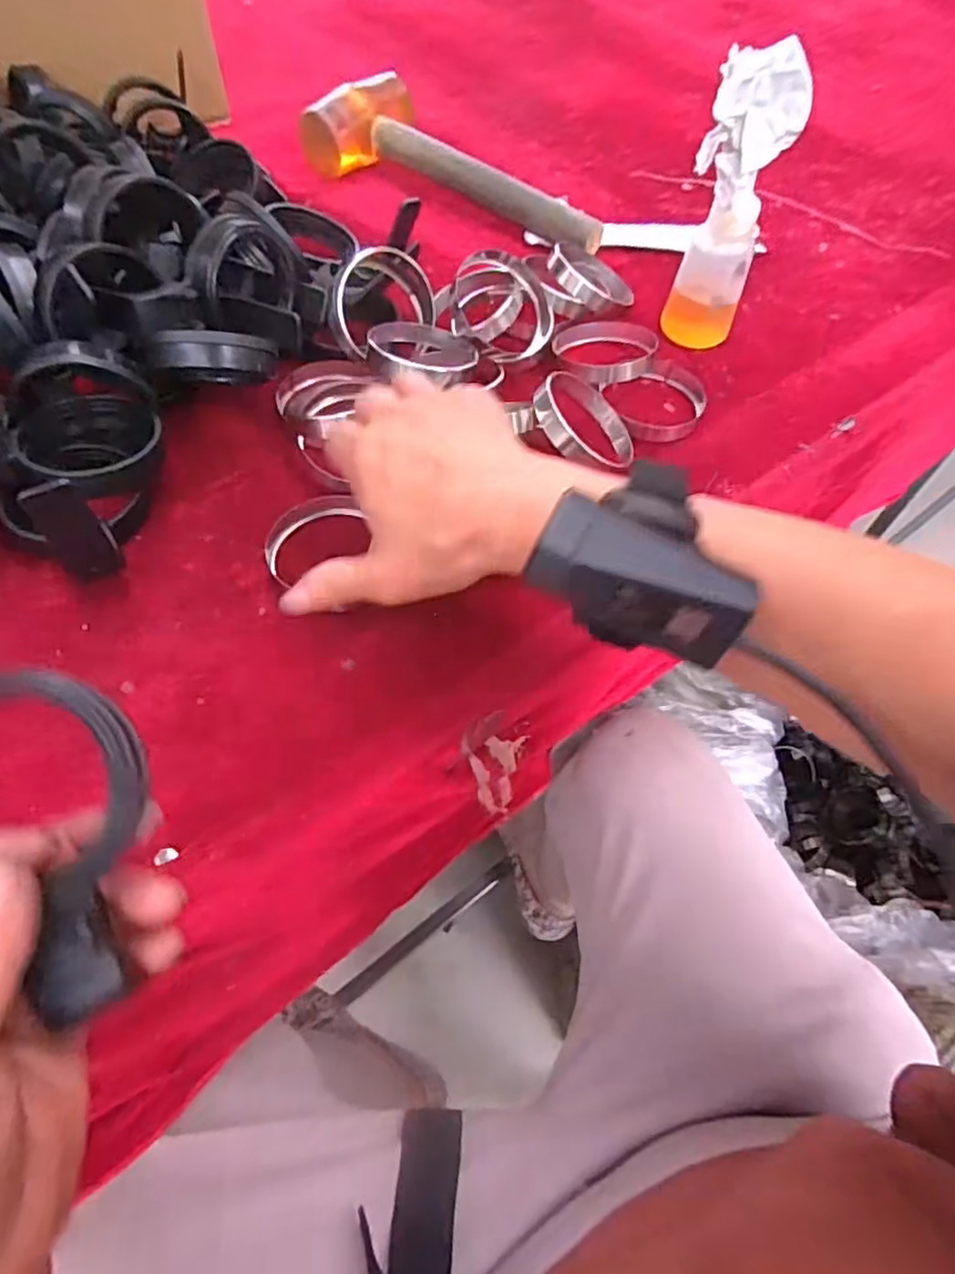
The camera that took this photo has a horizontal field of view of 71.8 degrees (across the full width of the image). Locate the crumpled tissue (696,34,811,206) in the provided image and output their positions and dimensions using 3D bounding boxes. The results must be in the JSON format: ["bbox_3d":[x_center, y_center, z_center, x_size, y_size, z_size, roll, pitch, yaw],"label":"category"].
[{"bbox_3d":[0.162,-0.300,0.388,0.052,0.070,0.031,22,59,11],"label":"crumpled tissue"}]

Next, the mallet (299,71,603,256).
[{"bbox_3d":[-0.014,-0.397,0.567,0.267,0.057,0.122,37,62,18],"label":"mallet"}]

